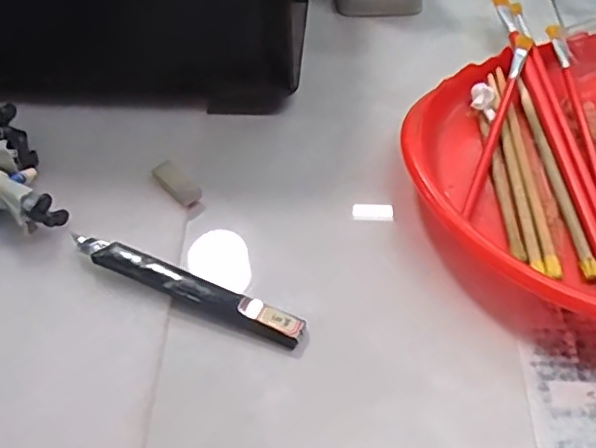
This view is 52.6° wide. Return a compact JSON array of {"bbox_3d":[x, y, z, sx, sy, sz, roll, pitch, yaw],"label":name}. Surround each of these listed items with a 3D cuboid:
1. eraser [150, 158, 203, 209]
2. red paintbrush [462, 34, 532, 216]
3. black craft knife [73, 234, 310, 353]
[{"bbox_3d":[-0.074,-0.025,0.371,0.014,0.007,0.037,-37,61,-25],"label":"eraser"},{"bbox_3d":[0.128,-0.071,0.389,0.012,0.015,0.159,20,55,15],"label":"red paintbrush"},{"bbox_3d":[-0.059,0.033,0.323,0.132,0.013,0.019,21,55,15],"label":"black craft knife"}]

